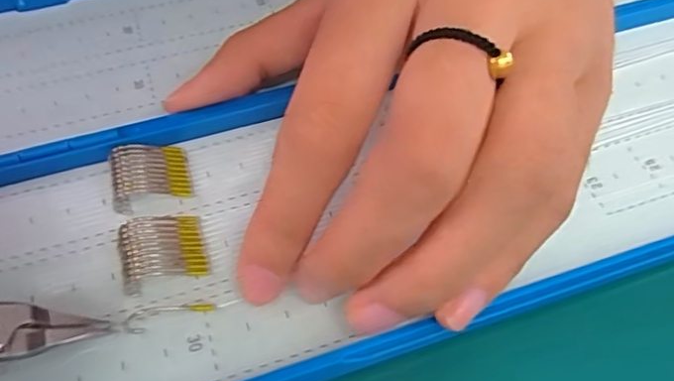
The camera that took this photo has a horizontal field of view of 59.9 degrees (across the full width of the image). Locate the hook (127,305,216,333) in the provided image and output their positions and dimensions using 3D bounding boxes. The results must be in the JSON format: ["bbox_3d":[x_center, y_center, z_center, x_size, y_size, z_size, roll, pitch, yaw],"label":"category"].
[{"bbox_3d":[-0.042,0.031,0.145,0.022,0.004,0.006,-10,48,-11],"label":"hook"}]

